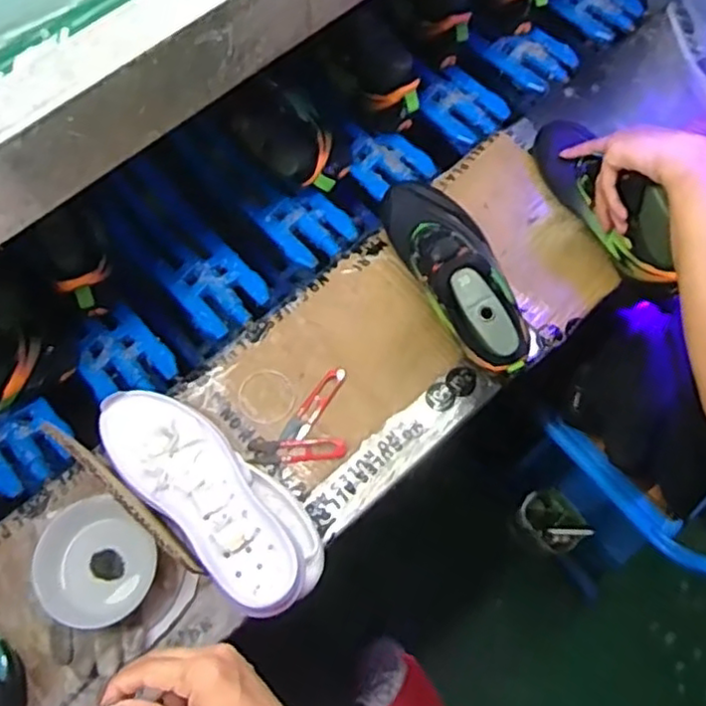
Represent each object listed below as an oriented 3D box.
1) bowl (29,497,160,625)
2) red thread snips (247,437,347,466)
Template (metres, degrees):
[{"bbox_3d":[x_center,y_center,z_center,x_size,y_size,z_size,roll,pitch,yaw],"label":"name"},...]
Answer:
[{"bbox_3d":[-0.244,0.201,0.640,0.119,0.055,0.105,39,74,12],"label":"bowl"},{"bbox_3d":[-0.059,0.104,0.715,0.101,0.007,0.028,-1,70,-1],"label":"red thread snips"}]

